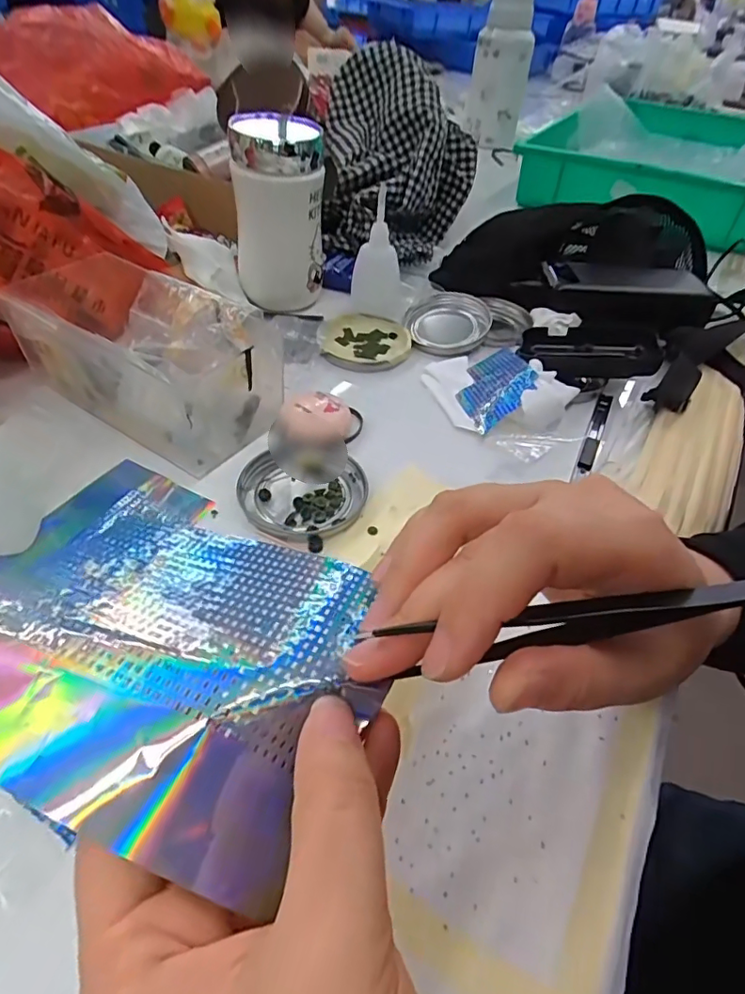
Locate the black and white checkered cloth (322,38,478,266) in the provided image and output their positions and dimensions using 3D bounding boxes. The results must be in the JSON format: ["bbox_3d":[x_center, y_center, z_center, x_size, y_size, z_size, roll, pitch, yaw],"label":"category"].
[{"bbox_3d":[0.029,-0.362,0.577,0.158,0.156,0.176,4,46,-2],"label":"black and white checkered cloth"}]

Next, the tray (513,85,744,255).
[{"bbox_3d":[0.471,-0.530,0.849,0.352,0.091,0.561,25,49,16],"label":"tray"}]

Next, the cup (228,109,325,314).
[{"bbox_3d":[-0.081,-0.245,0.466,0.074,0.139,0.065,-3,47,-9],"label":"cup"}]

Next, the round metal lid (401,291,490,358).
[{"bbox_3d":[0.068,-0.160,0.485,0.078,0.018,0.085,12,47,5],"label":"round metal lid"}]

